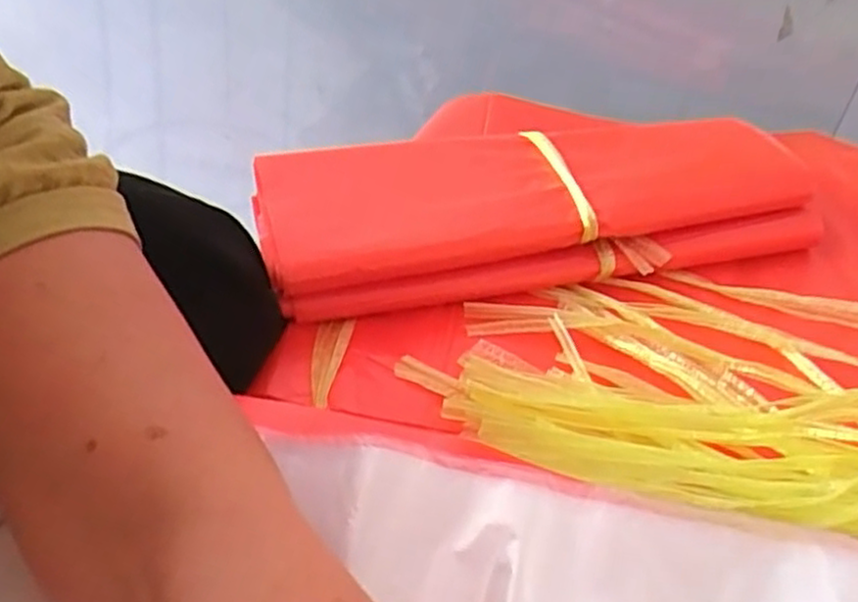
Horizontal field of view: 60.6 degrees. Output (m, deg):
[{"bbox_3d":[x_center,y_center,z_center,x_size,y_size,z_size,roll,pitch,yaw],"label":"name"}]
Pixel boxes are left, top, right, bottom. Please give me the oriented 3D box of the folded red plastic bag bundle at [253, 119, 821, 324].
[{"bbox_3d":[0.072,-0.072,0.484,0.363,0.053,0.134,-9,45,-18],"label":"folded red plastic bag bundle"}]

